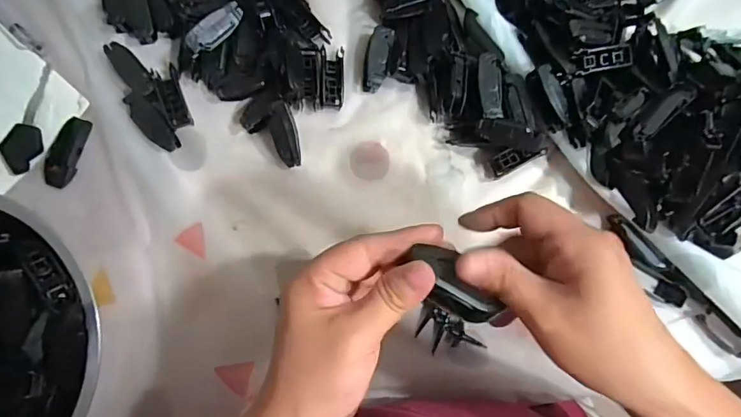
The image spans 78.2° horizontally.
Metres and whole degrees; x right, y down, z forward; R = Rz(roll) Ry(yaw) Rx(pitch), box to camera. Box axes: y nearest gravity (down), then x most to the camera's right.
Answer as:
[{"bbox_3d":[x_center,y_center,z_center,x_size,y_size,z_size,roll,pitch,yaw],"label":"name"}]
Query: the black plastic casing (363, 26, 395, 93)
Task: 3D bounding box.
[{"bbox_3d":[0.006,-0.116,0.356,0.018,0.014,0.048,11,84,-1],"label":"black plastic casing"}]

